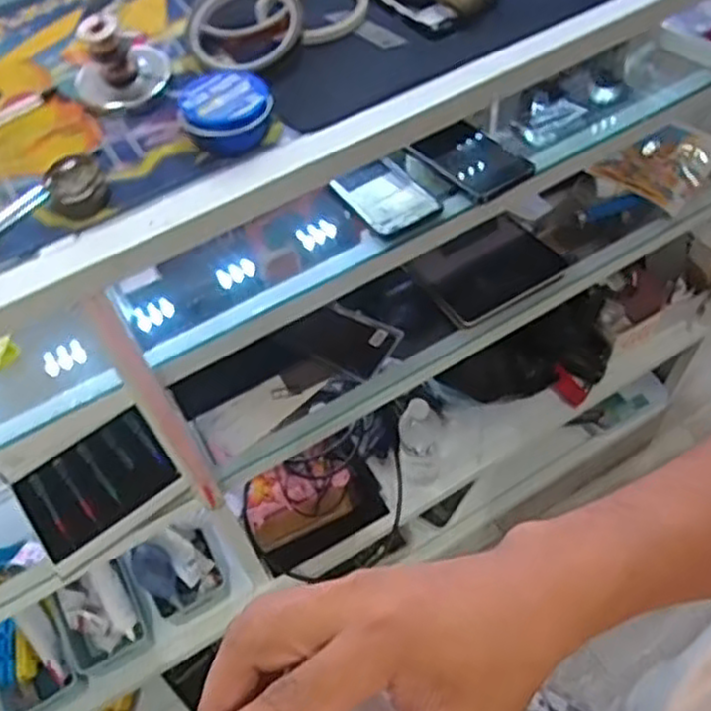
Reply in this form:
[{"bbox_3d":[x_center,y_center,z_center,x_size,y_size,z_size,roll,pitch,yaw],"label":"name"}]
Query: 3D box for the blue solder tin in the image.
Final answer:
[{"bbox_3d":[-0.090,-0.170,0.520,0.061,0.032,0.052,0,57,5],"label":"blue solder tin"}]

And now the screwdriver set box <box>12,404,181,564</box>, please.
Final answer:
[{"bbox_3d":[-0.307,0.146,0.872,0.164,0.015,0.132,-37,62,-18],"label":"screwdriver set box"}]

